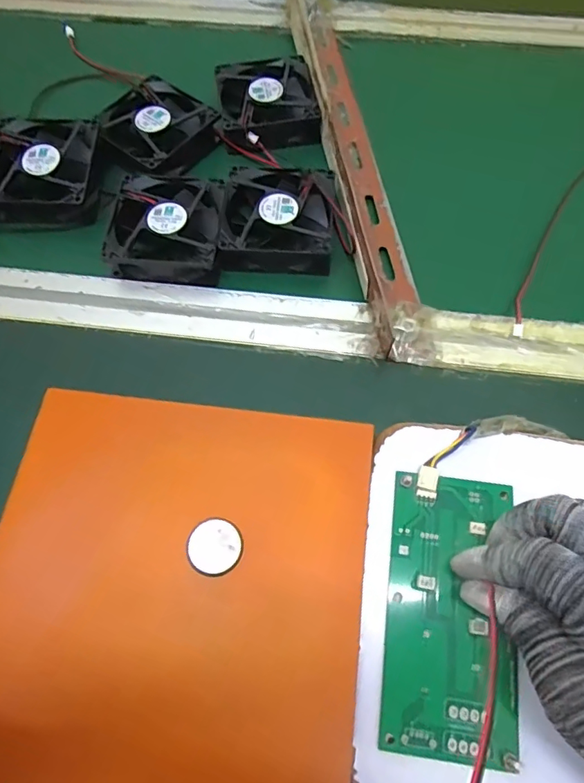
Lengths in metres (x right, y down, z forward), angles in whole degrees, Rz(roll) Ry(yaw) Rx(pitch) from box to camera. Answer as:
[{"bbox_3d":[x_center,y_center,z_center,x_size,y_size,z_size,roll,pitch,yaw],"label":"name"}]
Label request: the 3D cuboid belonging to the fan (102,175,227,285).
[{"bbox_3d":[-0.092,-0.121,0.377,0.082,0.027,0.086,-1,65,2],"label":"fan"}]

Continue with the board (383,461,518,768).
[{"bbox_3d":[0.082,0.111,0.262,0.064,0.007,0.134,6,67,2],"label":"board"}]

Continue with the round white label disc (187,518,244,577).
[{"bbox_3d":[-0.041,0.084,0.274,0.028,0.005,0.029,-1,65,2],"label":"round white label disc"}]

